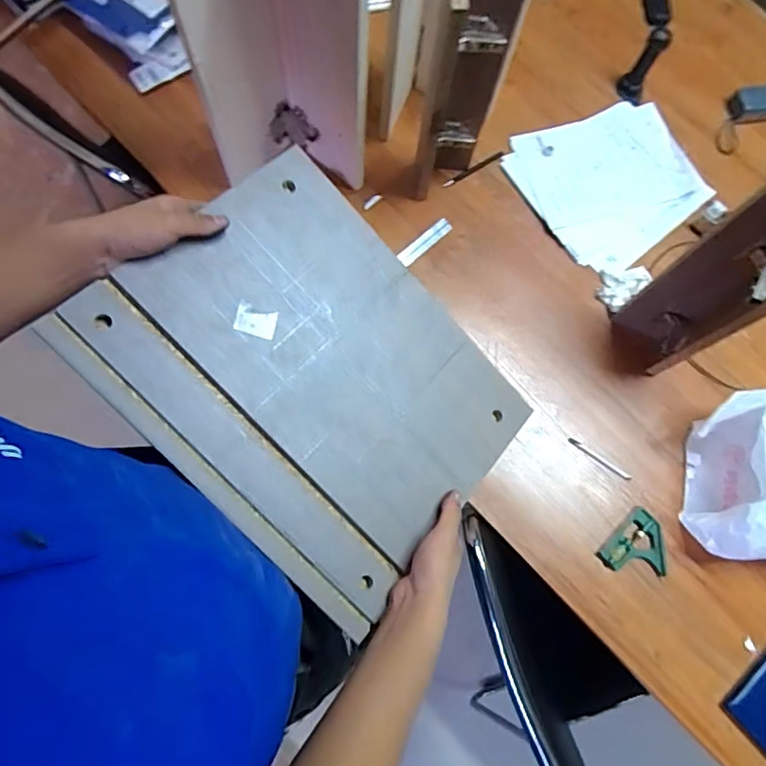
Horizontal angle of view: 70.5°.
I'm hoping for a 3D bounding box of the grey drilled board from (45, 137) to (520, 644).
[{"bbox_3d":[-0.059,-0.006,0.559,0.394,0.011,0.320,48,66,-9],"label":"grey drilled board"}]

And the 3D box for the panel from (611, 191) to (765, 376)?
[{"bbox_3d":[0.462,-0.129,0.753,0.095,0.381,0.130,-27,79,-7],"label":"panel"}]

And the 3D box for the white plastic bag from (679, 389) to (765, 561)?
[{"bbox_3d":[0.596,0.144,0.815,0.242,0.133,0.243,6,77,0],"label":"white plastic bag"}]

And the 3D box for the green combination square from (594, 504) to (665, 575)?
[{"bbox_3d":[0.392,0.258,0.830,0.106,0.012,0.090,-41,81,-10],"label":"green combination square"}]

